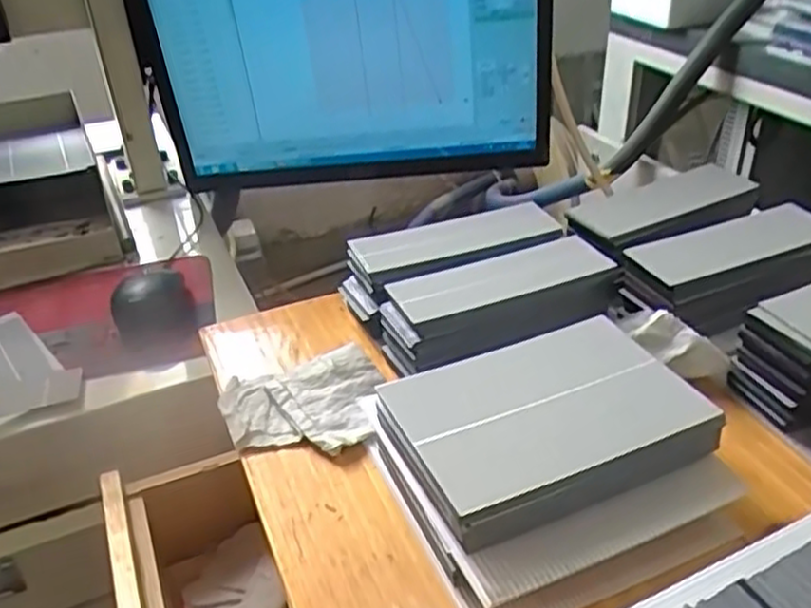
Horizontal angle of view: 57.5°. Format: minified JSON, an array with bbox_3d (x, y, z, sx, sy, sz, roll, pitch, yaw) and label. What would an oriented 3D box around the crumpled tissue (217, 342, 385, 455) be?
[{"bbox_3d":[-0.066,0.065,0.479,0.101,0.021,0.081,-9,34,-9],"label":"crumpled tissue"}]

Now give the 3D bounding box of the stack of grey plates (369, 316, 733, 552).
[{"bbox_3d":[0.075,0.062,0.401,0.153,0.025,0.108,-15,35,-17],"label":"stack of grey plates"}]

